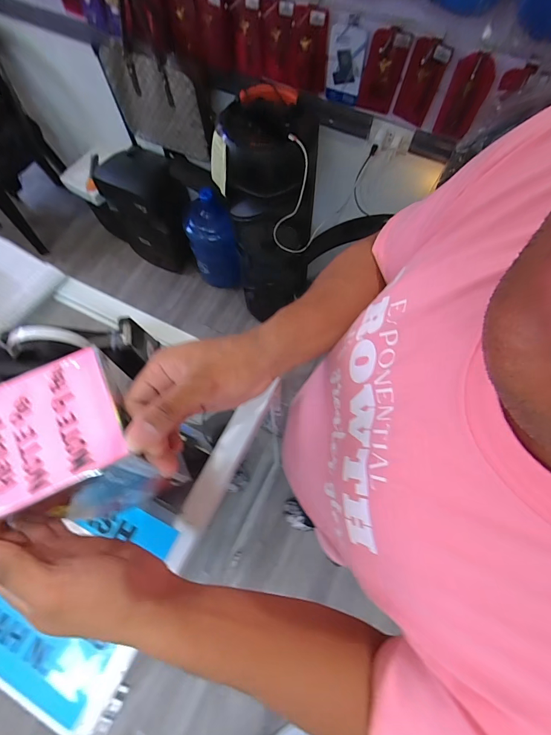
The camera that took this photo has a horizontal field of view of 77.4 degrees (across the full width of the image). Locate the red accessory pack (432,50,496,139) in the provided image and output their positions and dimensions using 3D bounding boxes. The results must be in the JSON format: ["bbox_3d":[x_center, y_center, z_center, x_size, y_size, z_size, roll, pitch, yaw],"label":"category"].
[{"bbox_3d":[0.443,-0.631,0.813,0.085,0.191,0.025,32,81,11],"label":"red accessory pack"}]

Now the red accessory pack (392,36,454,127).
[{"bbox_3d":[0.352,-0.685,0.832,0.083,0.174,0.031,37,76,12],"label":"red accessory pack"}]

